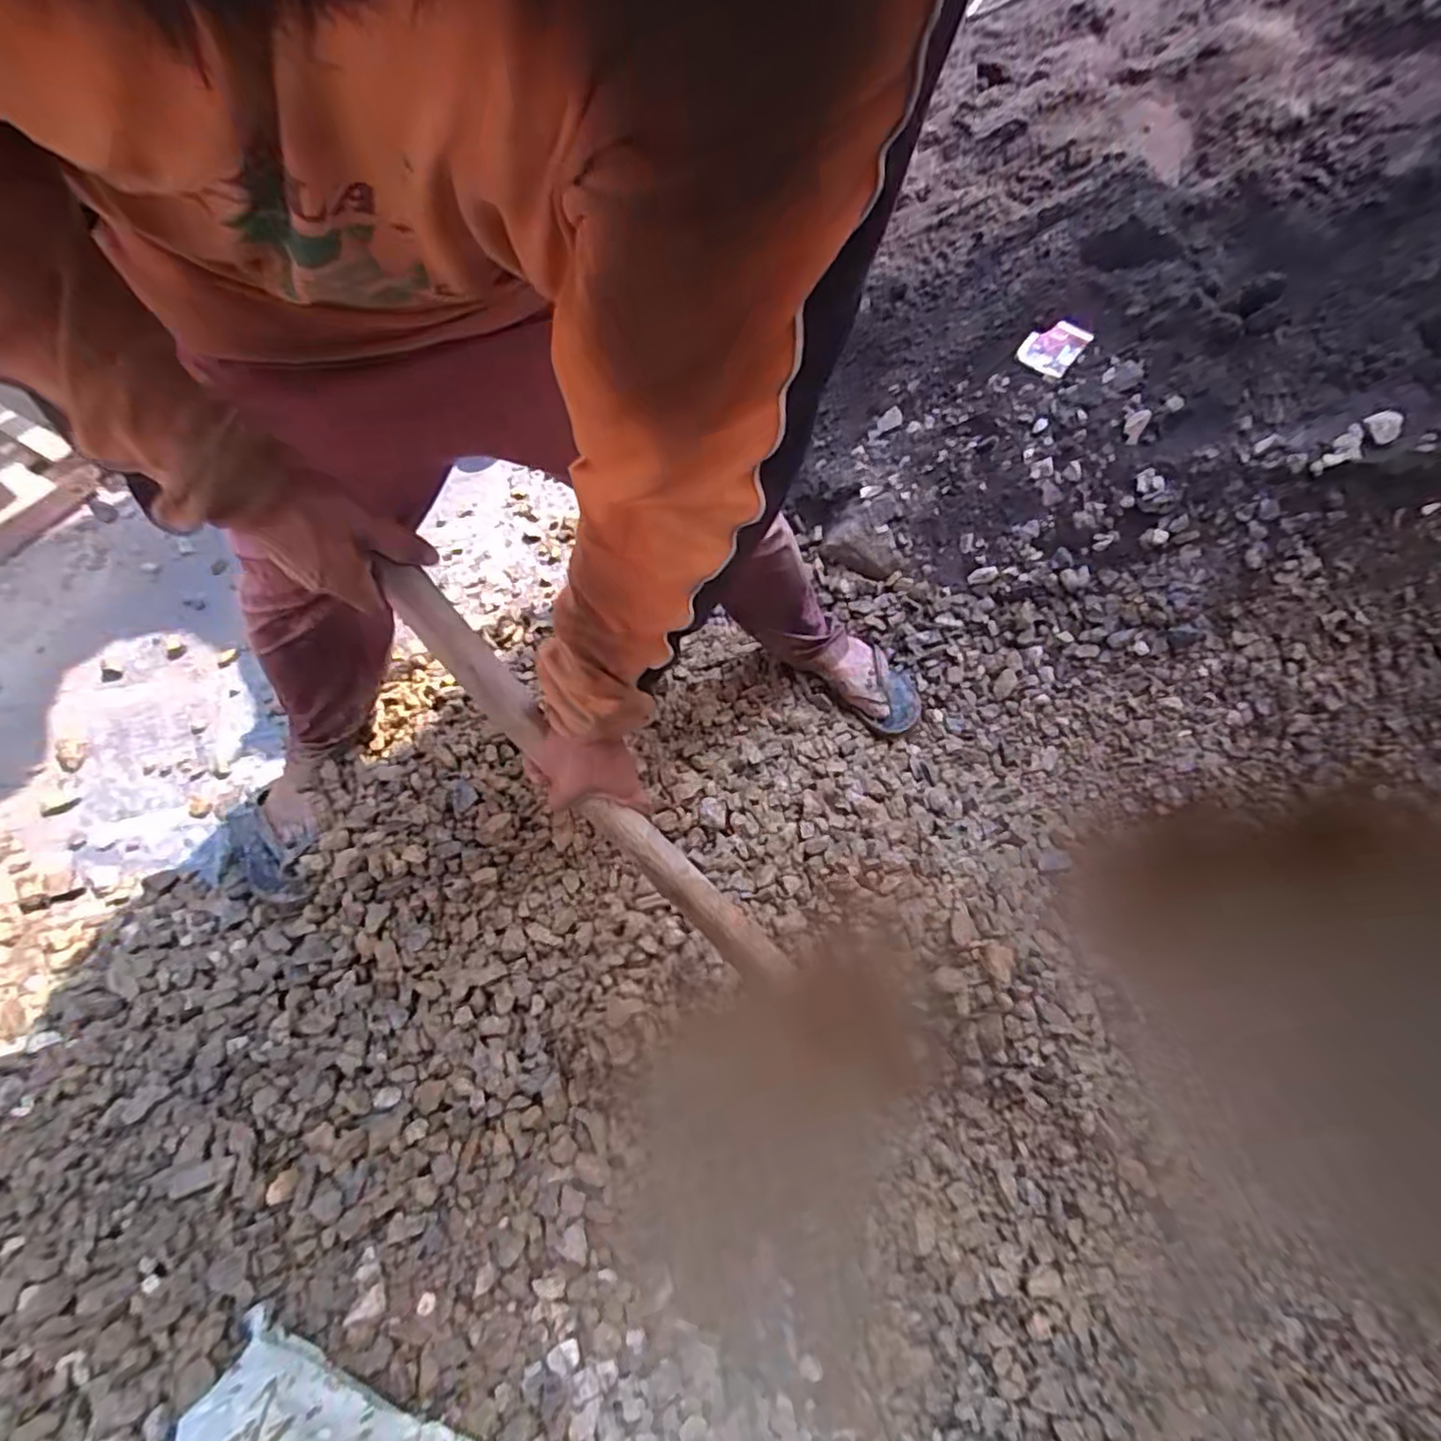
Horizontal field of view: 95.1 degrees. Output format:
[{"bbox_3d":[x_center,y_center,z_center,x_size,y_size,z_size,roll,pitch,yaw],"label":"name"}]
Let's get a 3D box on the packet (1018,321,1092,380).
[{"bbox_3d":[0.561,-0.631,1.113,0.090,0.007,0.093,42,97,24],"label":"packet"}]

